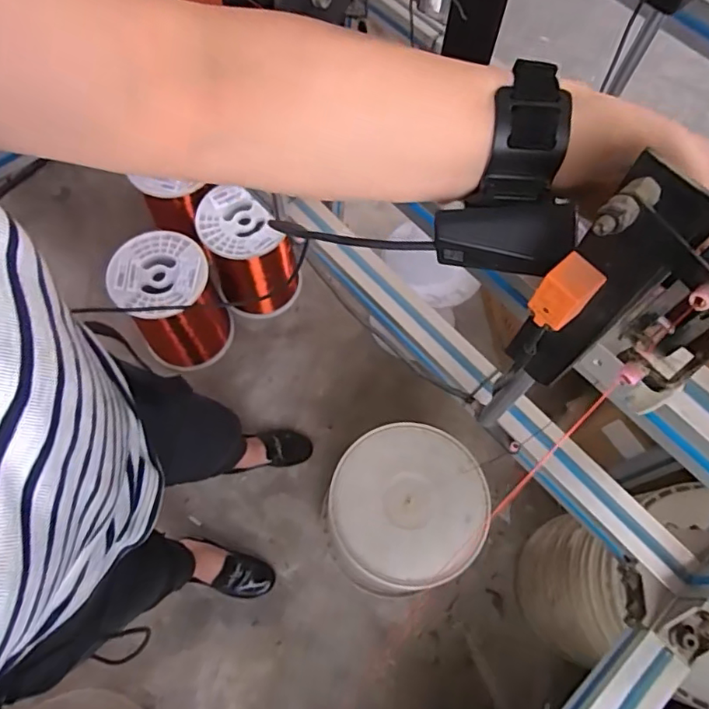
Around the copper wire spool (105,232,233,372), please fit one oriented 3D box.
[{"bbox_3d":[-0.415,-0.111,1.285,0.192,0.296,0.213,-18,69,-9],"label":"copper wire spool"}]

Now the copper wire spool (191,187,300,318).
[{"bbox_3d":[-0.258,-0.241,1.342,0.187,0.298,0.195,1,68,-1],"label":"copper wire spool"}]

